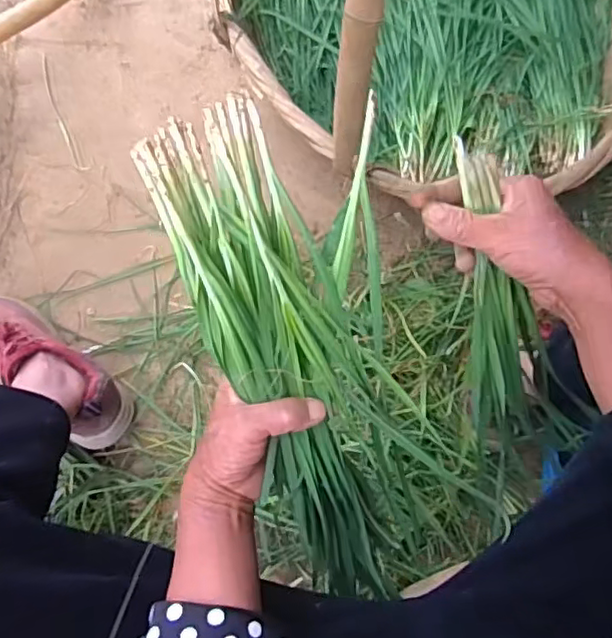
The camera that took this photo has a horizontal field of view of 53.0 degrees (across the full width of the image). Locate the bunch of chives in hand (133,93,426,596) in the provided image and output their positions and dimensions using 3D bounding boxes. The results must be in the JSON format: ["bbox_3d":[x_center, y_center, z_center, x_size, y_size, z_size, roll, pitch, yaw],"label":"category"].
[{"bbox_3d":[0.013,0.042,0.452,0.134,0.049,0.390,-20,111,-6],"label":"bunch of chives in hand"}]

